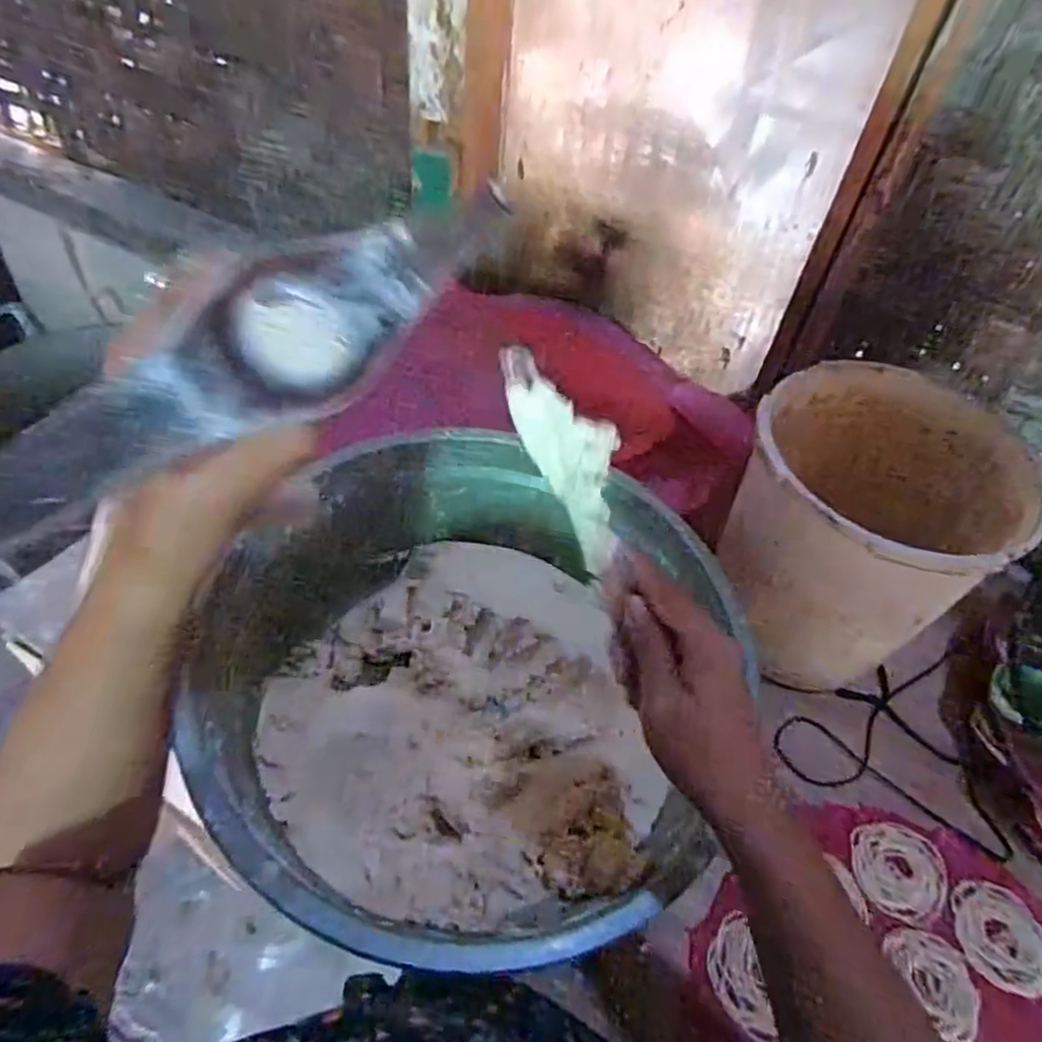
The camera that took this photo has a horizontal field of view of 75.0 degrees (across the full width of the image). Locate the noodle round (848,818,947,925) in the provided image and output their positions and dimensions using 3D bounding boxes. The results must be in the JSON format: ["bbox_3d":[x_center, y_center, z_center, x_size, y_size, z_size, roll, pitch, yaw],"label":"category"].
[{"bbox_3d":[0.322,0.296,0.576,0.075,0.005,0.073,3,49,-3],"label":"noodle round"}]

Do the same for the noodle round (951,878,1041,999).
[{"bbox_3d":[0.391,0.337,0.551,0.067,0.007,0.077,8,49,1],"label":"noodle round"}]

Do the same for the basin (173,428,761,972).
[{"bbox_3d":[-0.054,0.143,0.557,0.374,0.190,0.360,3,49,-3],"label":"basin"}]

